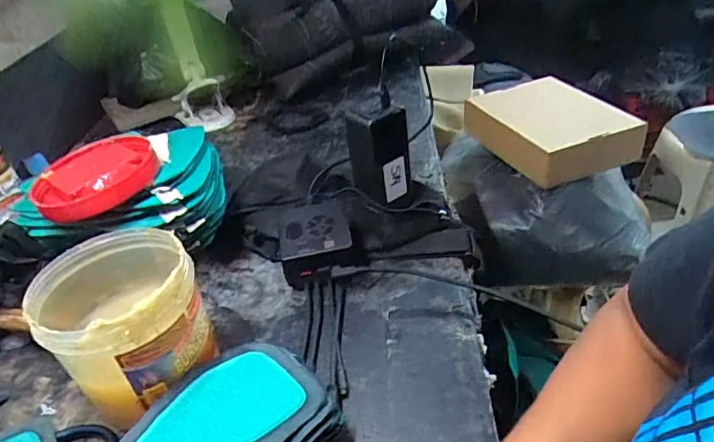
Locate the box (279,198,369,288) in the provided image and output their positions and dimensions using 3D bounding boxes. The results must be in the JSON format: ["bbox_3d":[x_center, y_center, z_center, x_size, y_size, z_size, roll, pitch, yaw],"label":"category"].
[{"bbox_3d":[-0.039,0.023,0.558,0.080,0.052,0.084,-11,36,-2],"label":"box"}]

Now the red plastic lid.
[{"bbox_3d":[-0.260,-0.047,0.521,0.117,0.028,0.107,-6,36,4],"label":"red plastic lid"}]

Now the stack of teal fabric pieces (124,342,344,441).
[{"bbox_3d":[-0.126,0.167,0.384,0.218,0.042,0.111,-19,39,-19],"label":"stack of teal fabric pieces"}]

